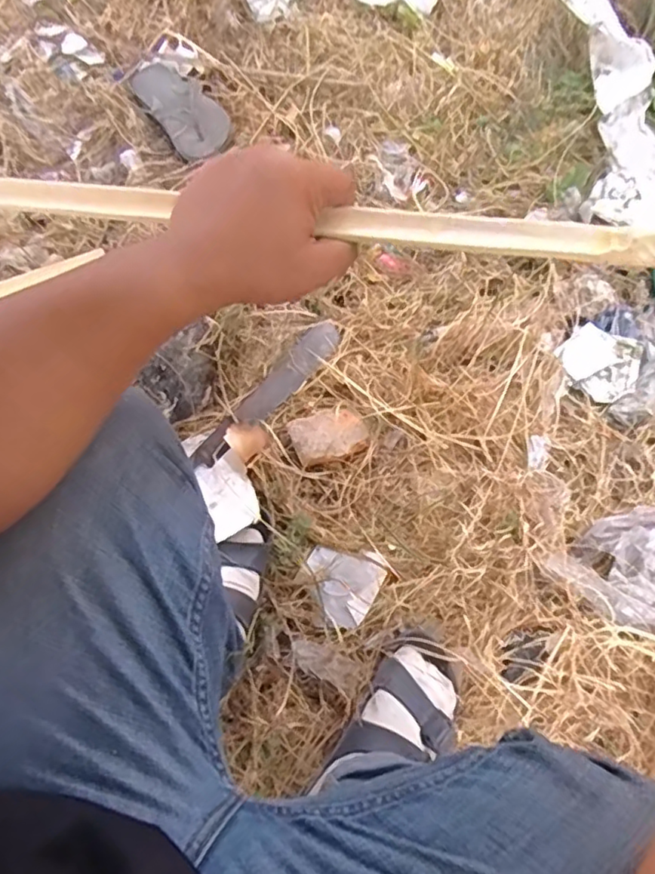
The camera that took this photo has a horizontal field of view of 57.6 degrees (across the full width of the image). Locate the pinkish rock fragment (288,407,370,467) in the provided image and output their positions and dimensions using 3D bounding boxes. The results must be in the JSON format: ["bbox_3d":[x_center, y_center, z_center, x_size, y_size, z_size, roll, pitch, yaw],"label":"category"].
[{"bbox_3d":[0.001,-0.005,0.788,0.094,0.023,0.070,-21,70,-8],"label":"pinkish rock fragment"}]

